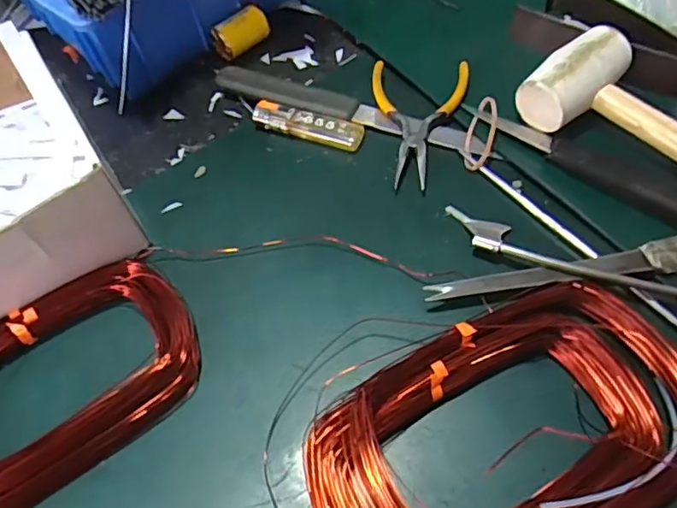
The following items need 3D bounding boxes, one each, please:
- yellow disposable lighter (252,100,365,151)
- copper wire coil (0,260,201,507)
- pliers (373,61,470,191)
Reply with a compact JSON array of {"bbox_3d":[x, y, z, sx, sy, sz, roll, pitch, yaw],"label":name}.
[{"bbox_3d":[-0.023,-0.098,0.443,0.086,0.009,0.022,17,60,11],"label":"yellow disposable lighter"},{"bbox_3d":[-0.170,0.075,0.342,0.174,0.025,0.117,-28,60,-12],"label":"copper wire coil"},{"bbox_3d":[0.053,-0.100,0.434,0.072,0.015,0.112,9,60,11],"label":"pliers"}]

